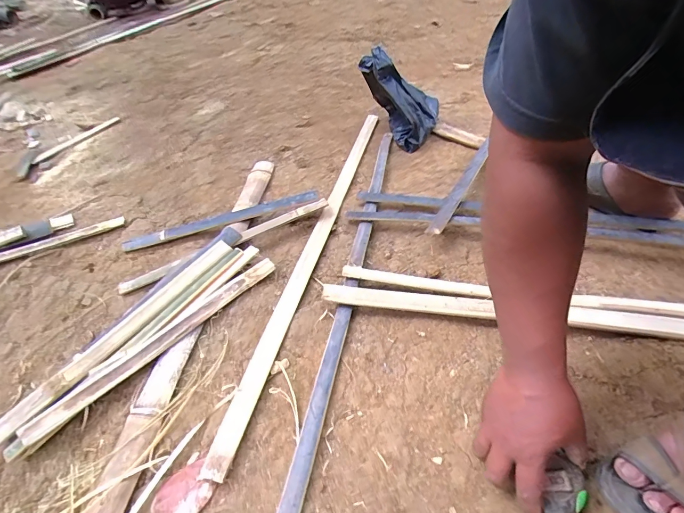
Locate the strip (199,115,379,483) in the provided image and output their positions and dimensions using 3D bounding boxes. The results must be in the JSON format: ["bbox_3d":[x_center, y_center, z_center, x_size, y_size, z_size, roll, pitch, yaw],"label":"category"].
[{"bbox_3d":[-0.039,-0.046,0.708,0.037,0.019,0.857,8,49,14],"label":"strip"}]

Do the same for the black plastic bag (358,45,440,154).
[{"bbox_3d":[0.135,-0.370,0.865,0.184,0.191,0.146,2,48,9],"label":"black plastic bag"}]

